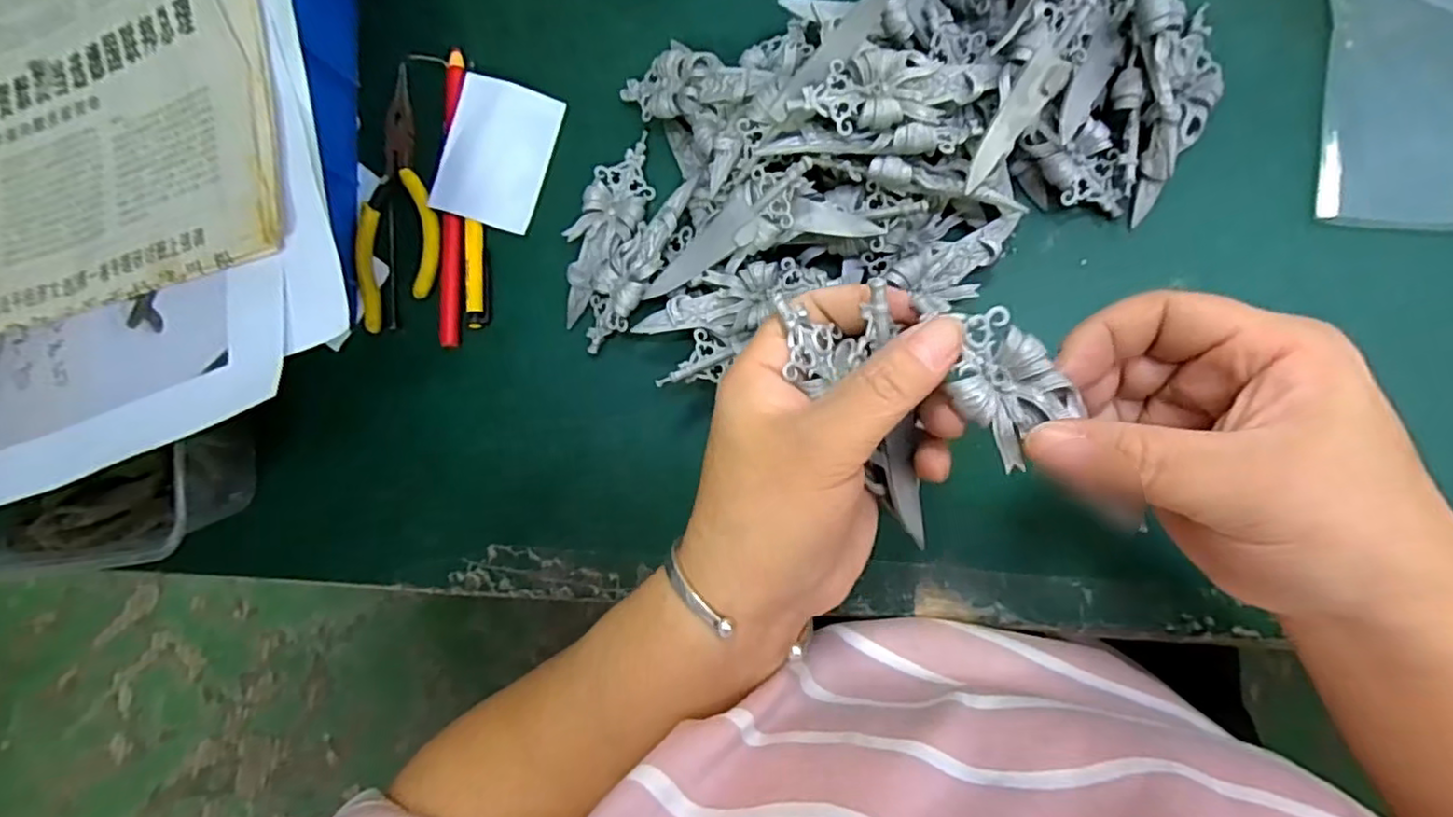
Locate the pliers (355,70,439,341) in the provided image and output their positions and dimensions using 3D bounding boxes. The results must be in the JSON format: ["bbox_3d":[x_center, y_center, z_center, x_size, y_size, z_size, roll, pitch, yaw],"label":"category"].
[{"bbox_3d":[-0.174,-0.111,0.344,0.044,0.007,0.135,-3,86,9],"label":"pliers"}]

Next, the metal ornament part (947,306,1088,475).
[{"bbox_3d":[0.085,-0.008,0.199,0.030,0.009,0.042,-41,83,5],"label":"metal ornament part"}]

